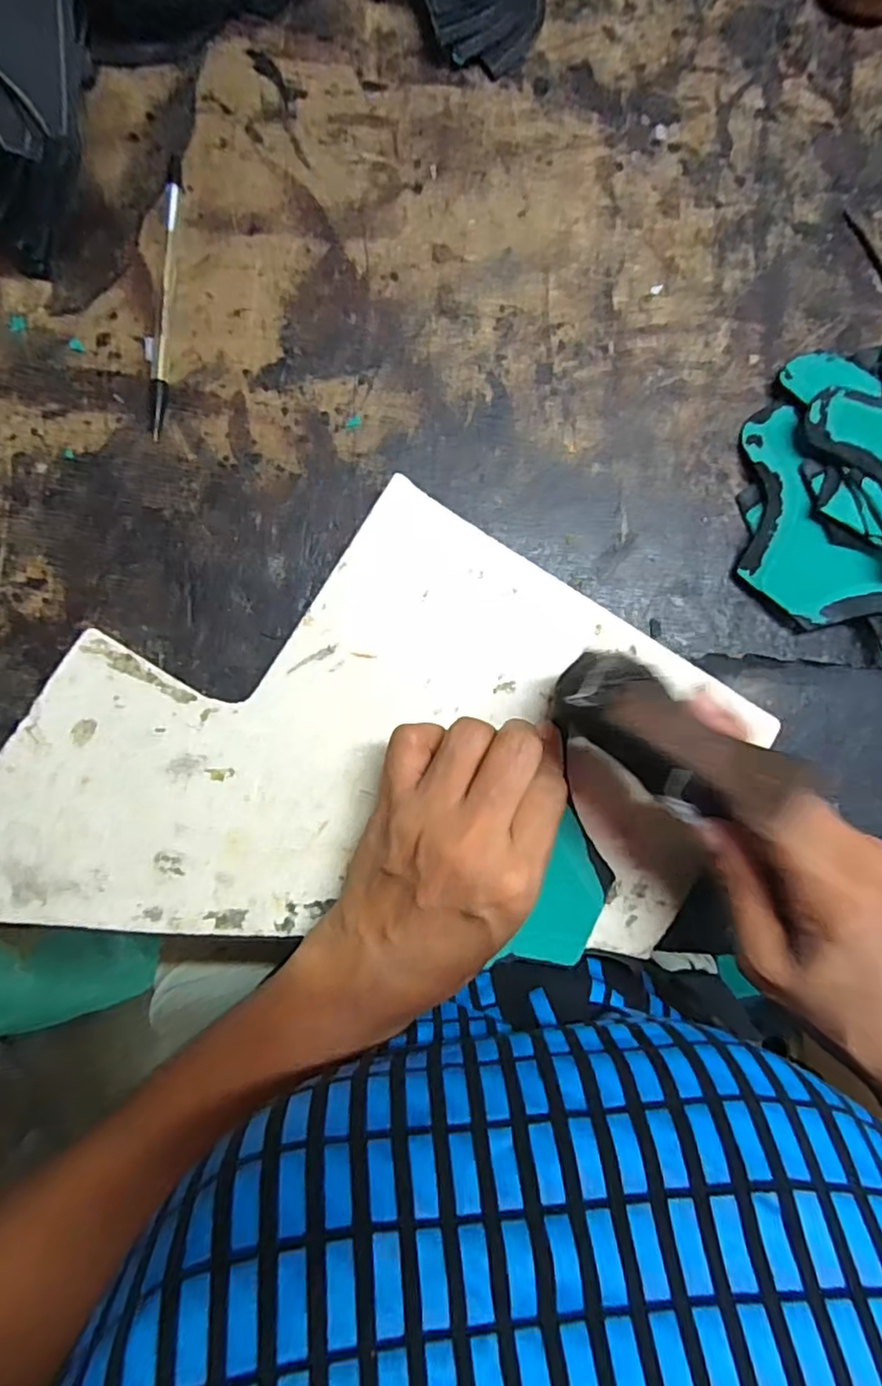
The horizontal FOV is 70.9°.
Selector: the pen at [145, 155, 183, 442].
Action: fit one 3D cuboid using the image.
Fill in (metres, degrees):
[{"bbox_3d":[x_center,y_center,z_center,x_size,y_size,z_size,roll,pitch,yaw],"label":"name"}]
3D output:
[{"bbox_3d":[-0.139,-0.199,0.308,0.012,0.004,0.144,2,87,-4],"label":"pen"}]

